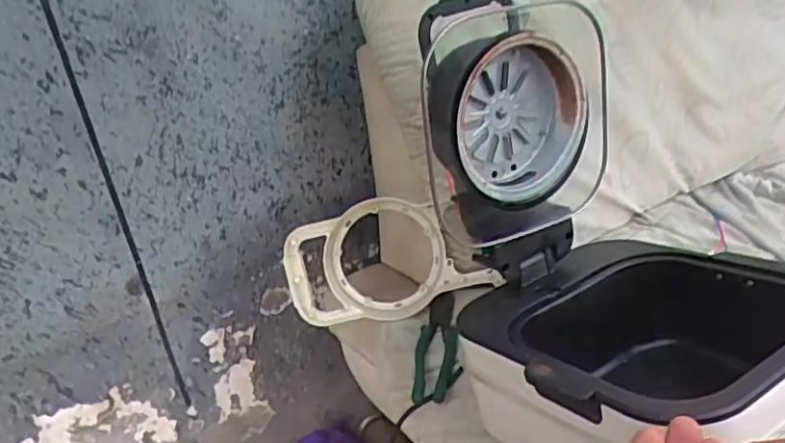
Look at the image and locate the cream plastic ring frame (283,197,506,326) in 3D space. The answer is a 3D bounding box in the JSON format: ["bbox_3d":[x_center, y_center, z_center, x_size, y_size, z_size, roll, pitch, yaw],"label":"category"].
[{"bbox_3d":[-0.012,0.050,0.956,0.280,0.165,0.057,-19,11,2],"label":"cream plastic ring frame"}]

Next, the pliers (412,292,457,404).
[{"bbox_3d":[0.059,0.168,0.907,0.054,0.014,0.151,2,62,18],"label":"pliers"}]

